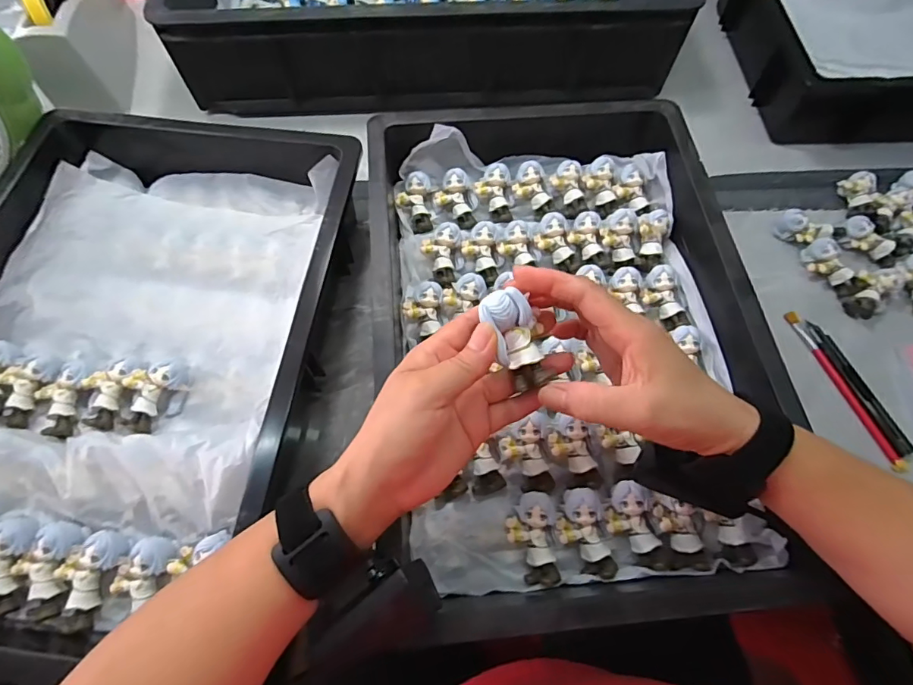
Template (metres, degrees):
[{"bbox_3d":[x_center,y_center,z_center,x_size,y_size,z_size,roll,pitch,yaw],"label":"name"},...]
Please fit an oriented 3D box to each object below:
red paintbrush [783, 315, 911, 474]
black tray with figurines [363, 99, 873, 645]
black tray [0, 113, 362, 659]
[{"bbox_3d":[0.370,0.039,0.453,0.011,0.007,0.161,-26,62,14],"label":"red paintbrush"},{"bbox_3d":[0.086,-0.015,0.423,0.325,0.091,0.463,-6,66,-4],"label":"black tray with figurines"},{"bbox_3d":[-0.269,-0.009,0.399,0.318,0.071,0.472,8,66,2],"label":"black tray"}]

